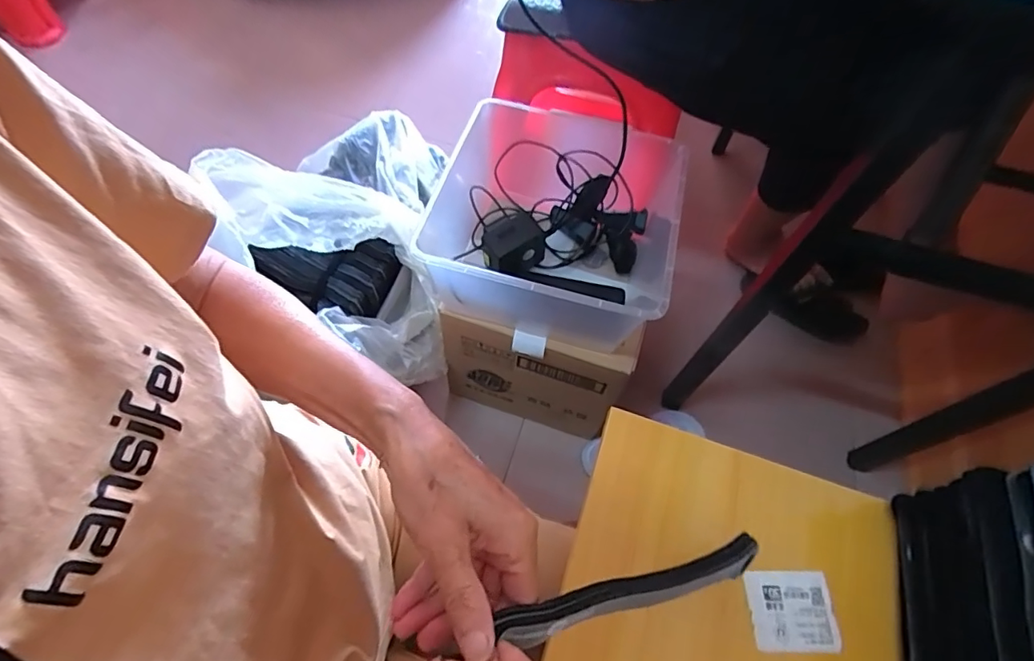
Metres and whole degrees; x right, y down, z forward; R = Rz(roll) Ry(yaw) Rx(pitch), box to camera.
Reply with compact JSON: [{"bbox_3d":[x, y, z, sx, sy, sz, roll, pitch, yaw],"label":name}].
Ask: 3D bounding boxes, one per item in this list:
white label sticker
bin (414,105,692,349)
[{"bbox_3d":[0.189,0.193,0.347,0.058,0.004,0.048,1,60,-3],"label":"white label sticker"},{"bbox_3d":[0.044,-0.140,0.694,0.330,0.144,0.306,14,60,5],"label":"bin"}]

